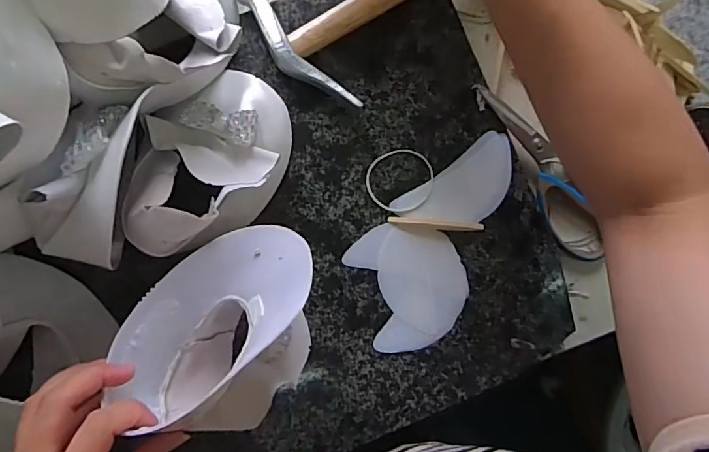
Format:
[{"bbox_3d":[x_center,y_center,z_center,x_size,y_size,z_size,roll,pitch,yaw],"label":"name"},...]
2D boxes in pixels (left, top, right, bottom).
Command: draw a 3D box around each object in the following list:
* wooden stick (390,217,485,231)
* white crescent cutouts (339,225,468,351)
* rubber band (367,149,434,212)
[{"bbox_3d":[0.071,-0.001,0.418,0.082,0.004,0.008,4,88,-3],"label":"wooden stick"},{"bbox_3d":[0.050,0.050,0.419,0.092,0.004,0.107,-22,90,-3],"label":"white crescent cutouts"},{"bbox_3d":[0.040,-0.039,0.416,0.057,0.004,0.054,0,89,-3],"label":"rubber band"}]

